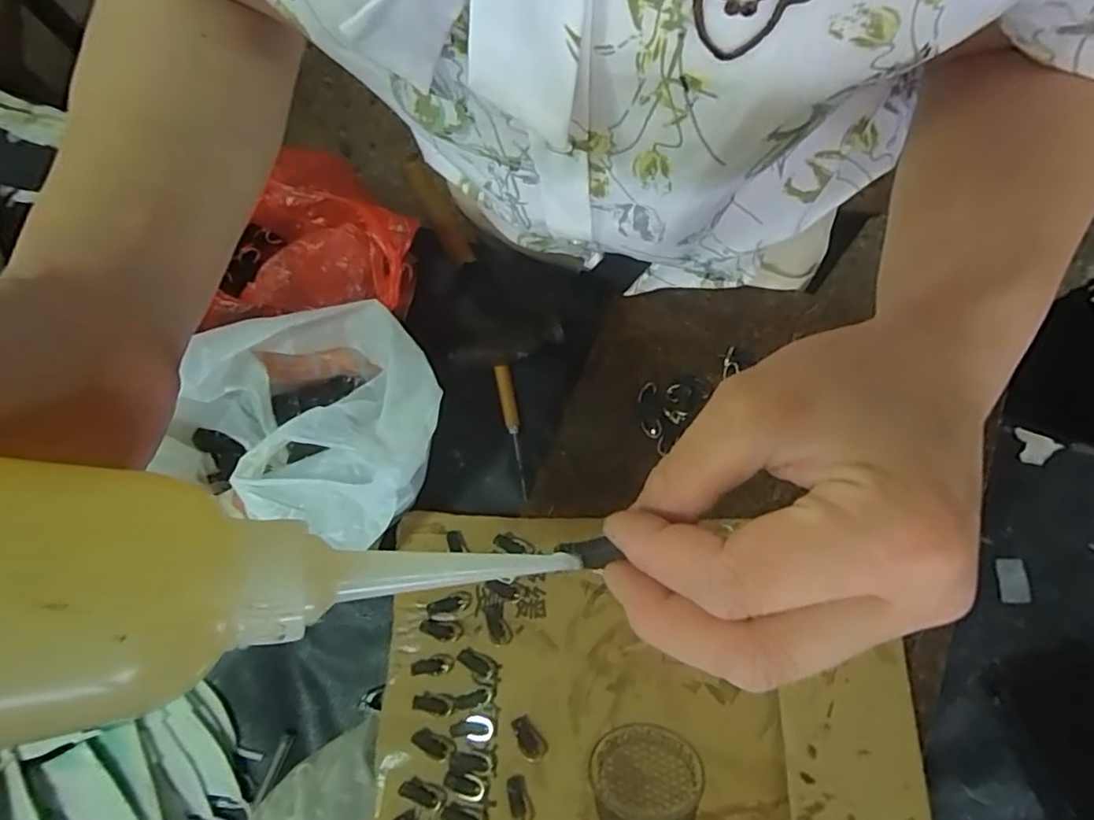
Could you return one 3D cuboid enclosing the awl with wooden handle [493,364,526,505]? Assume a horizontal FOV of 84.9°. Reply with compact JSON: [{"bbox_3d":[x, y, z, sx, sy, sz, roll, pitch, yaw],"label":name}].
[{"bbox_3d":[-0.027,0.016,0.484,0.012,0.012,0.113,-14,73,4],"label":"awl with wooden handle"}]

